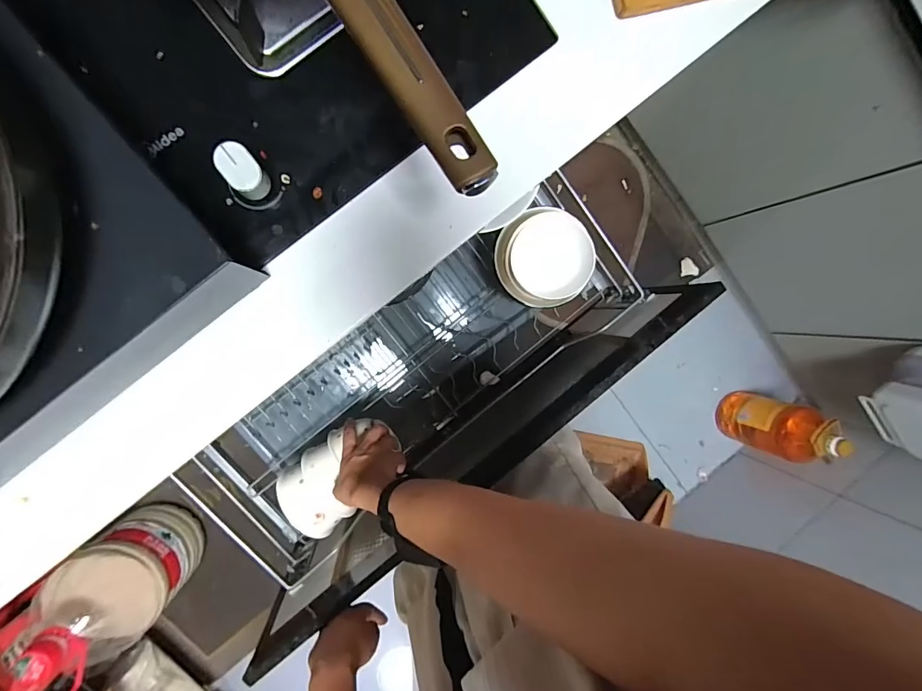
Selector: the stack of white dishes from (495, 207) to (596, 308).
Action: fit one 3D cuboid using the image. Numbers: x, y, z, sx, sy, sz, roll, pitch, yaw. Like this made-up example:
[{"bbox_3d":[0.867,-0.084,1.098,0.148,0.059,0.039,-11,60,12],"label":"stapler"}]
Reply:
[{"bbox_3d":[0.119,-0.124,0.608,0.125,0.049,0.131,-8,95,-6],"label":"stack of white dishes"}]

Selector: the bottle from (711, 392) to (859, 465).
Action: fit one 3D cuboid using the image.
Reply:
[{"bbox_3d":[0.896,0.232,1.190,0.114,0.339,0.151,19,92,-8],"label":"bottle"}]

